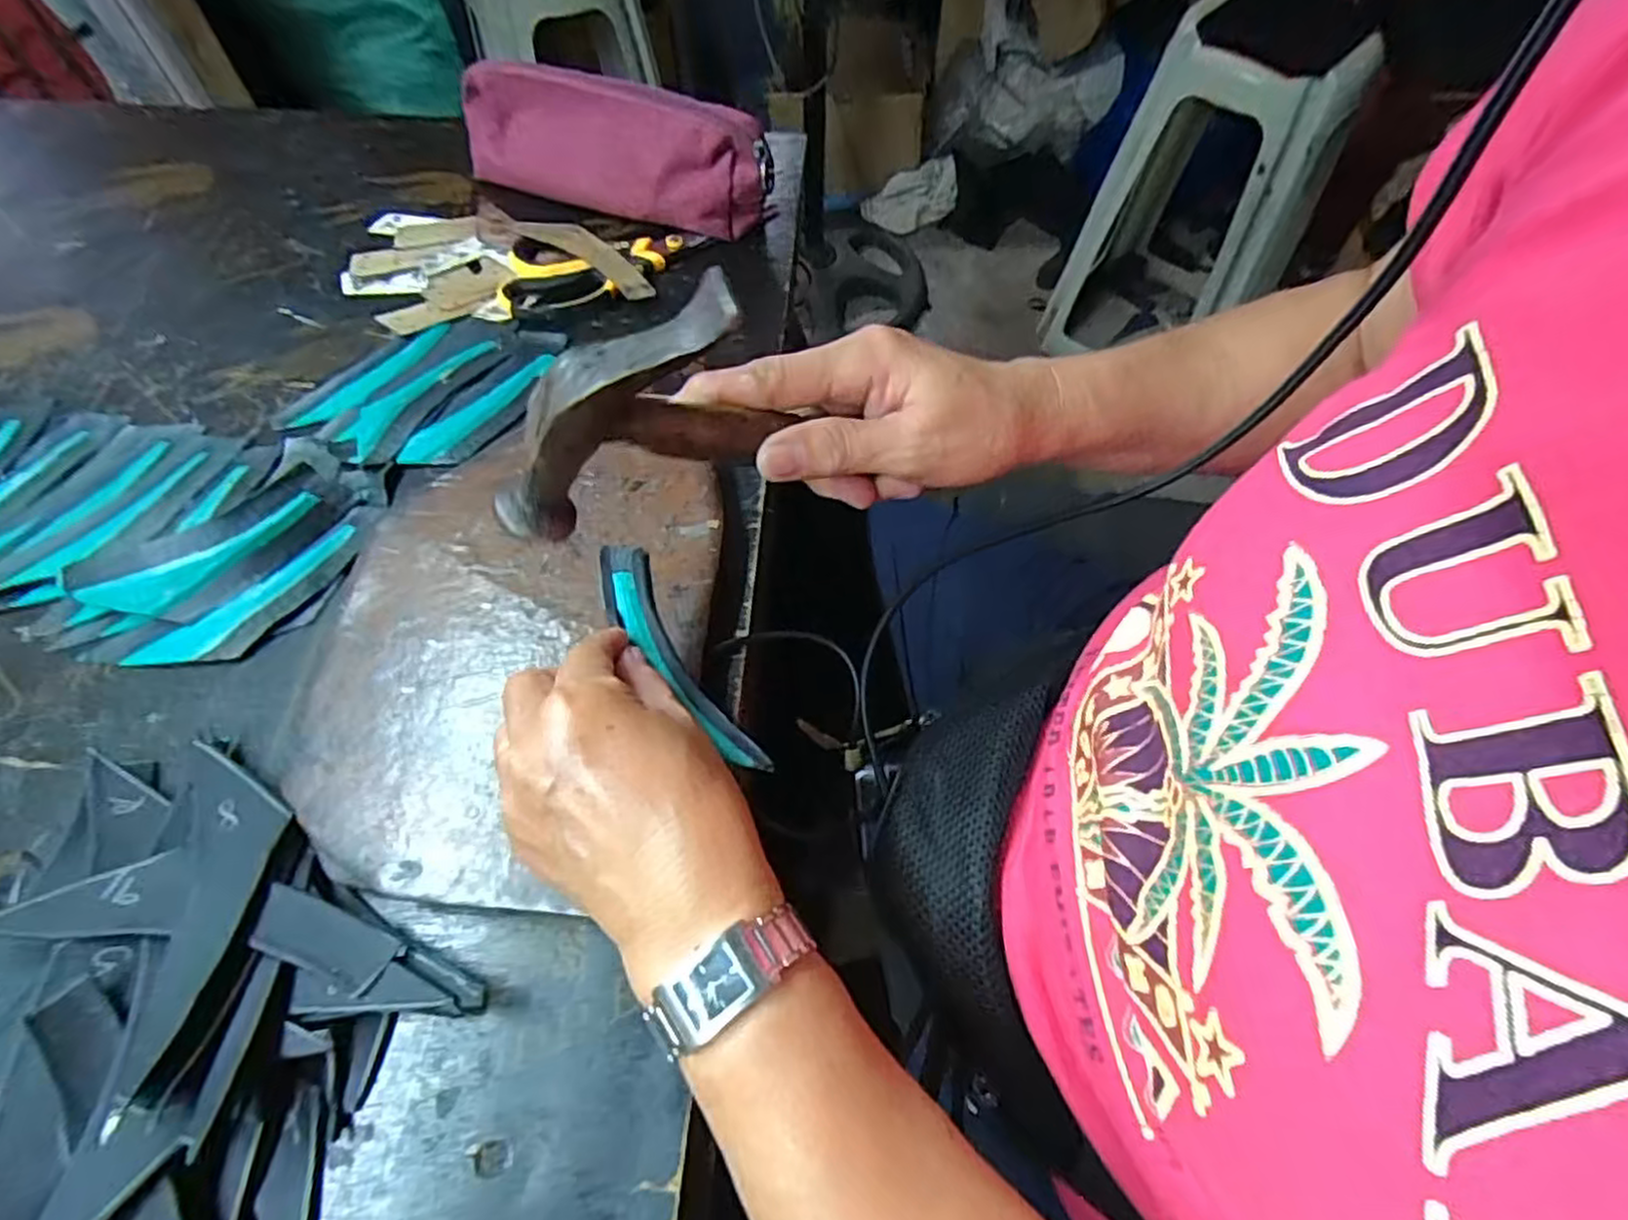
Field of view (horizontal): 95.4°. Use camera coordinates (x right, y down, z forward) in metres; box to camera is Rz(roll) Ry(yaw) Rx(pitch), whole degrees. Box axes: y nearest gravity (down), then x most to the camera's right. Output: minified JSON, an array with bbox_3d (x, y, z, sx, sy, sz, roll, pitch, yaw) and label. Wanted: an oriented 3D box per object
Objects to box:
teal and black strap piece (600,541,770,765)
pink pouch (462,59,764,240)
[{"bbox_3d":[-0.062,0.020,0.332,0.028,0.008,0.136,-32,62,-18],"label":"teal and black strap piece"},{"bbox_3d":[-0.144,-0.325,0.520,0.224,0.079,0.048,21,61,12],"label":"pink pouch"}]

